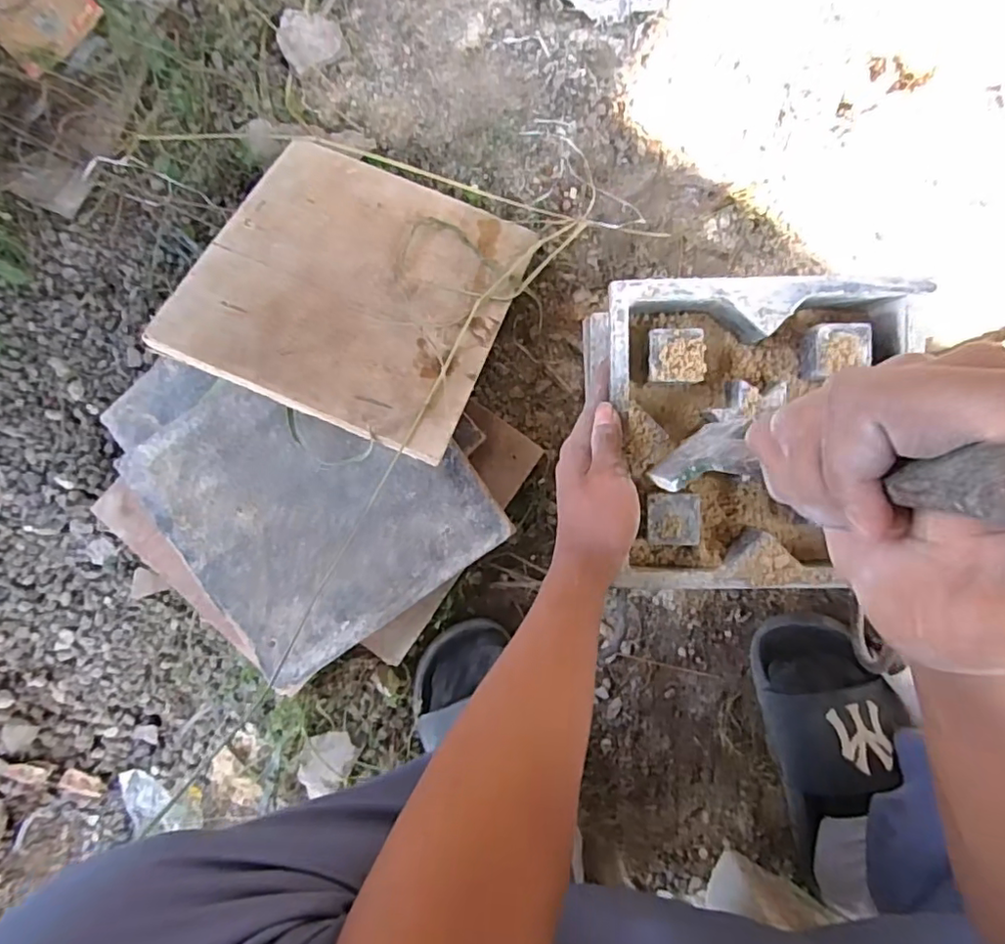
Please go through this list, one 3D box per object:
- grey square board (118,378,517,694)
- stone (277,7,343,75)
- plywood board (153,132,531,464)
[{"bbox_3d":[-0.160,0.024,0.507,0.237,0.020,0.250,-37,90,4],"label":"grey square board"},{"bbox_3d":[-0.180,-0.405,0.543,0.056,0.020,0.053,0,92,3],"label":"stone"},{"bbox_3d":[-0.116,-0.160,0.496,0.238,0.008,0.254,22,65,-3],"label":"plywood board"}]

